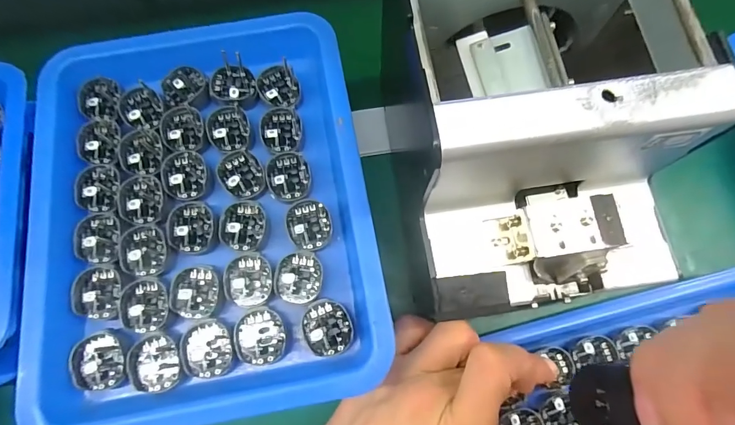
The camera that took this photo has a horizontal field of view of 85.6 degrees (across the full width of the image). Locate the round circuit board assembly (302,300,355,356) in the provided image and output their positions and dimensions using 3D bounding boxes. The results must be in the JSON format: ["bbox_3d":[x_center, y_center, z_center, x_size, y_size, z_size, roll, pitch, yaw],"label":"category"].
[{"bbox_3d":[-0.020,0.059,0.204,0.024,0.004,0.028,-27,73,-9],"label":"round circuit board assembly"}]

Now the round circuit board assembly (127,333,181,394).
[{"bbox_3d":[-0.104,0.074,0.196,0.026,0.005,0.027,0,71,0],"label":"round circuit board assembly"}]

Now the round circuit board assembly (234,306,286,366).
[{"bbox_3d":[-0.054,0.063,0.202,0.024,0.005,0.027,-1,71,0],"label":"round circuit board assembly"}]

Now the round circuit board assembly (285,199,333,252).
[{"bbox_3d":[-0.032,0.006,0.219,0.024,0.005,0.030,-7,71,-3],"label":"round circuit board assembly"}]

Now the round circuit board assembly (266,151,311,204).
[{"bbox_3d":[-0.045,-0.021,0.227,0.024,0.005,0.030,0,71,0],"label":"round circuit board assembly"}]

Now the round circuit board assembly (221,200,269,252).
[{"bbox_3d":[-0.068,0.007,0.218,0.023,0.006,0.028,2,71,1],"label":"round circuit board assembly"}]

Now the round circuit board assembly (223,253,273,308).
[{"bbox_3d":[-0.063,0.035,0.210,0.023,0.005,0.028,-11,71,-4],"label":"round circuit board assembly"}]

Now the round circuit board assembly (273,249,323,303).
[{"bbox_3d":[-0.036,0.034,0.210,0.024,0.004,0.027,2,71,1],"label":"round circuit board assembly"}]

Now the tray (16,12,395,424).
[{"bbox_3d":[-0.089,-0.005,0.223,0.172,0.037,0.218,-11,71,-4],"label":"tray"}]

